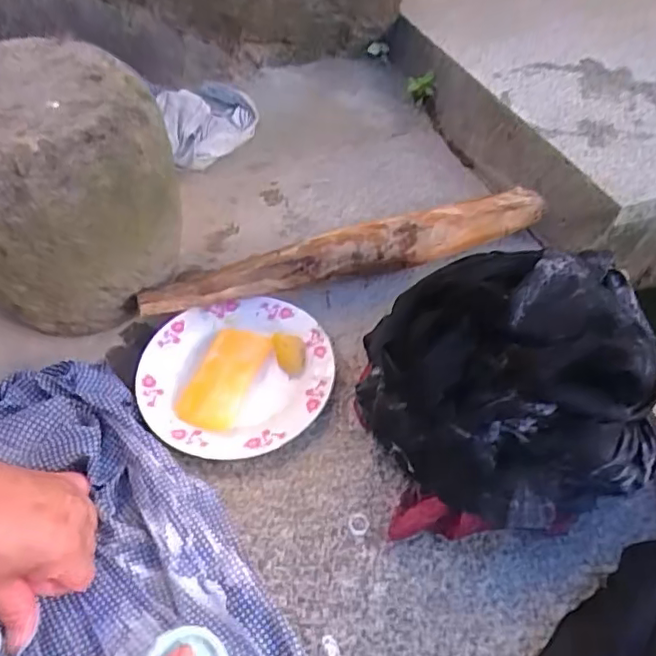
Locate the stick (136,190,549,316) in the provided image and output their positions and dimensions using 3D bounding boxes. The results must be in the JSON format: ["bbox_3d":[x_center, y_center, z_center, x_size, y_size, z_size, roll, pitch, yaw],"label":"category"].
[{"bbox_3d":[0.029,-0.077,0.585,0.424,0.052,0.048,-15,49,-12],"label":"stick"}]

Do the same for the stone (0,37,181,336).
[{"bbox_3d":[-0.251,-0.117,0.516,0.208,0.190,0.190,1,52,-1],"label":"stone"}]

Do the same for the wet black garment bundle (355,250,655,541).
[{"bbox_3d":[0.136,0.044,0.424,0.198,0.160,0.183,-4,48,-2],"label":"wet black garment bundle"}]

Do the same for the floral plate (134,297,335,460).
[{"bbox_3d":[-0.081,0.039,0.512,0.170,0.025,0.157,1,52,-1],"label":"floral plate"}]

